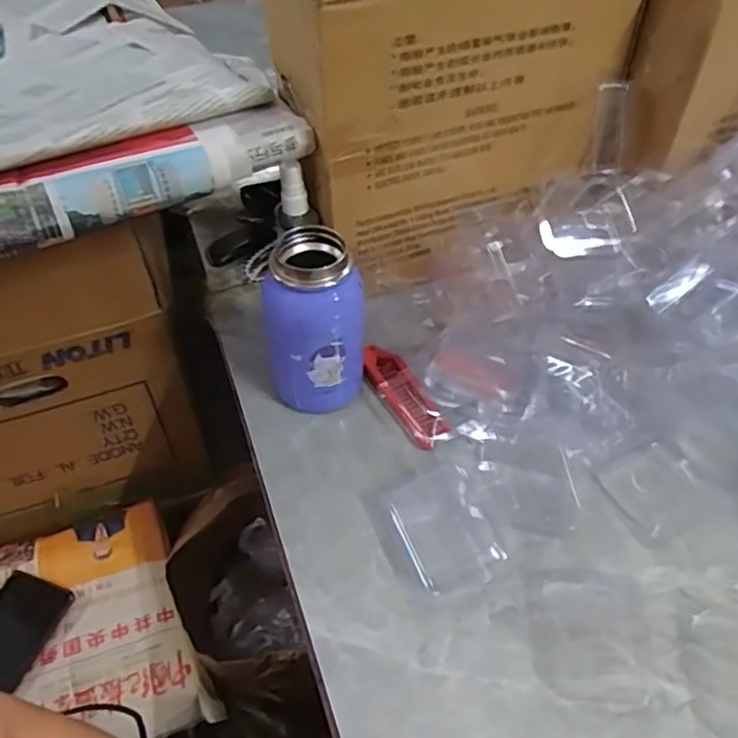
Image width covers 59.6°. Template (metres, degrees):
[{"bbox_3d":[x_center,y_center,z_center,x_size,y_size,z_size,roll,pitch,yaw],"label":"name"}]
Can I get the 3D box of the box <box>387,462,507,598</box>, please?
[{"bbox_3d":[0.054,0.109,0.440,0.061,0.026,0.076,-17,51,-16],"label":"box"}]

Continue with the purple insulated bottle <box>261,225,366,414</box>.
[{"bbox_3d":[-0.041,-0.032,0.495,0.074,0.134,0.066,-3,49,-4],"label":"purple insulated bottle"}]

